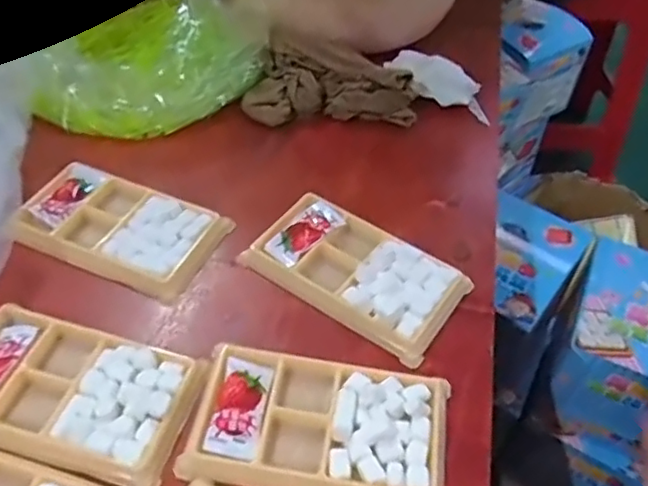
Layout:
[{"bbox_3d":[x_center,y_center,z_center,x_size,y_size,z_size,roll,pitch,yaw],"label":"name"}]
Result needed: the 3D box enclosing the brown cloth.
[{"bbox_3d":[0.005,-0.140,0.521,0.140,0.046,0.073,0,48,-5],"label":"brown cloth"}]

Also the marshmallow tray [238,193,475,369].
[{"bbox_3d":[0.021,0.016,0.401,0.134,0.014,0.074,28,52,20],"label":"marshmallow tray"}]

